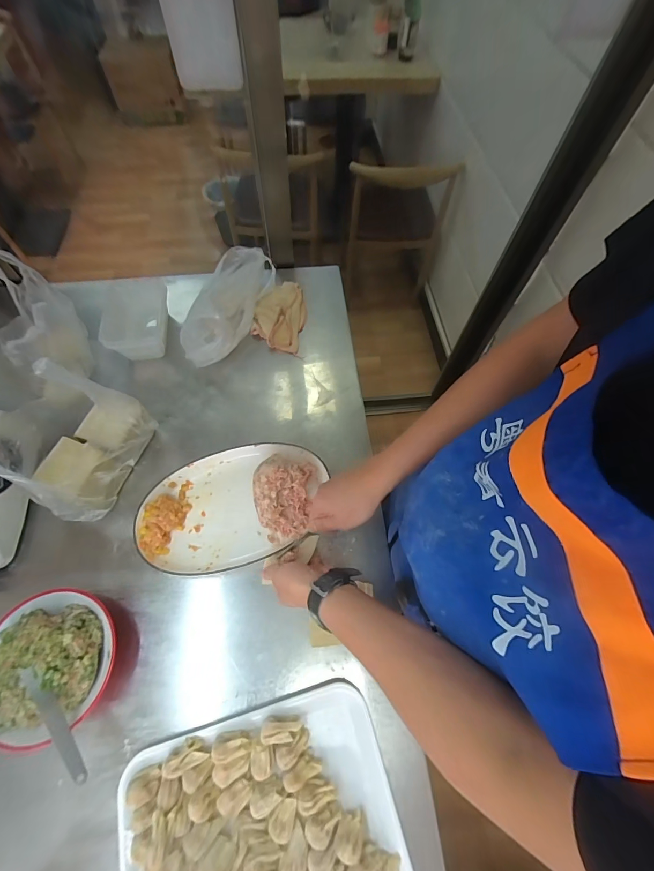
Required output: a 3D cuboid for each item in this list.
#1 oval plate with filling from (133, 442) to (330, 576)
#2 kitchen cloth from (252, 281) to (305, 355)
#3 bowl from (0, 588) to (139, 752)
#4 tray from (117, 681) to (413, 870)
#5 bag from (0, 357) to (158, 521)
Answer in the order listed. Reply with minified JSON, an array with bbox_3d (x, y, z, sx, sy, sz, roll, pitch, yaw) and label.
[{"bbox_3d":[-0.151,0.106,0.578,0.295,0.077,0.193,-10,65,-6],"label":"oval plate with filling"},{"bbox_3d":[-0.098,-0.269,0.796,0.107,0.036,0.186,12,65,4],"label":"kitchen cloth"},{"bbox_3d":[-0.360,0.299,0.478,0.155,0.113,0.165,1,64,-1],"label":"bowl"},{"bbox_3d":[-0.076,0.478,0.425,0.313,0.037,0.247,-14,65,-8],"label":"tray"},{"bbox_3d":[-0.371,0.003,0.525,0.095,0.235,0.193,21,66,8],"label":"bag"}]

